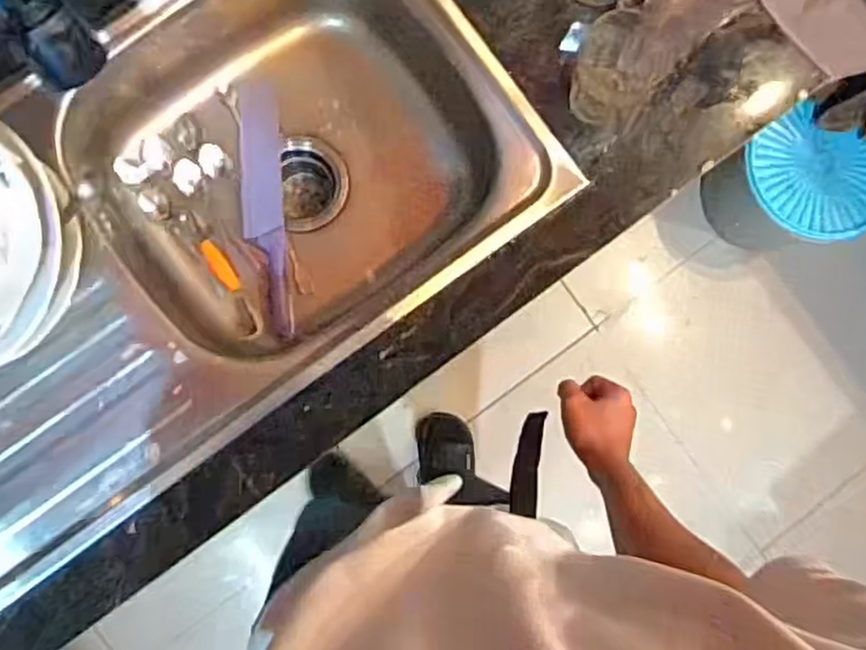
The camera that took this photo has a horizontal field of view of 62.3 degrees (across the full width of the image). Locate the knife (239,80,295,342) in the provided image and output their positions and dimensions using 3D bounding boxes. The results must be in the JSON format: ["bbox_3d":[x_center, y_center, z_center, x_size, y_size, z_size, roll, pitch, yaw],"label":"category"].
[{"bbox_3d":[-0.186,-0.130,0.789,0.043,0.019,0.290,-5,86,-2],"label":"knife"}]

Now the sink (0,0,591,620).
[{"bbox_3d":[-0.259,-0.071,0.728,0.730,0.156,0.395,-37,87,-4],"label":"sink"}]

